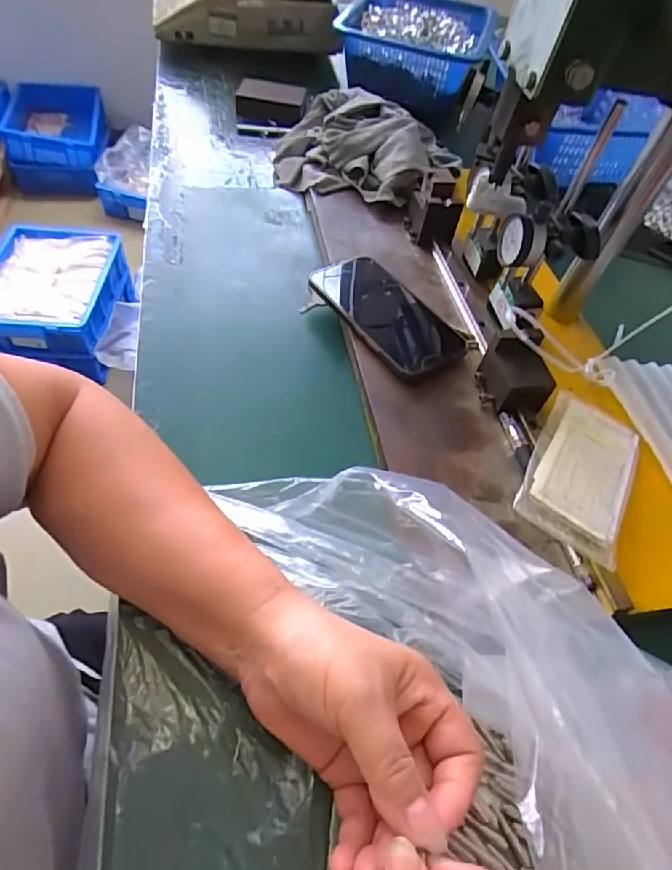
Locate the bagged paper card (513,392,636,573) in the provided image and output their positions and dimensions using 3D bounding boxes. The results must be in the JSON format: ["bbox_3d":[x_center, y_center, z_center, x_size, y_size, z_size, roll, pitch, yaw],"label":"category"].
[{"bbox_3d":[0.186,0.026,0.383,0.073,0.007,0.145,32,49,10],"label":"bagged paper card"}]

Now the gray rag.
[{"bbox_3d":[0.039,-0.368,0.657,0.250,0.077,0.183,25,54,12],"label":"gray rag"}]

